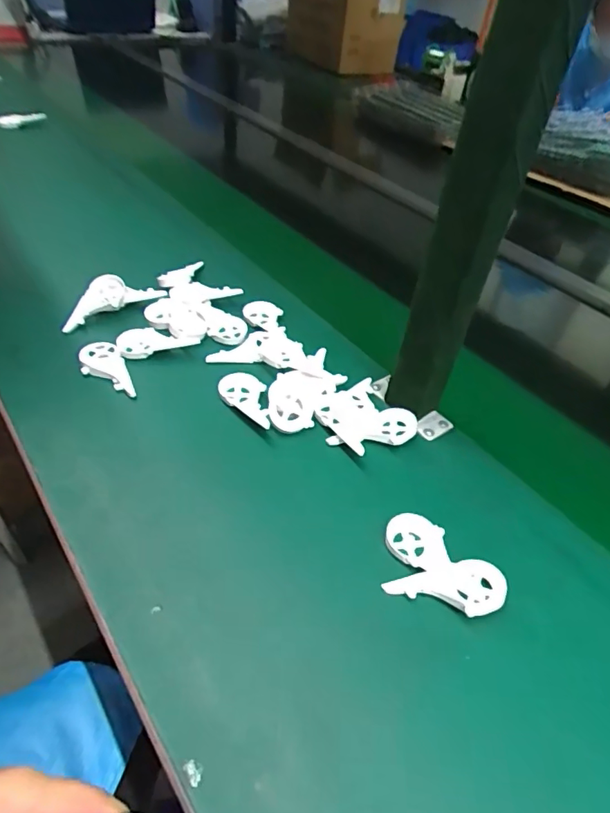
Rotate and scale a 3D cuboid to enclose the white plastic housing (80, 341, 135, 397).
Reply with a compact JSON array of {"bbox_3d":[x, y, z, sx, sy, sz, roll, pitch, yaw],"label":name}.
[{"bbox_3d":[-0.224,-0.040,0.562,0.045,0.019,0.081,-17,50,-18],"label":"white plastic housing"}]

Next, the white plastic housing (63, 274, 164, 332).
[{"bbox_3d":[-0.252,-0.137,0.640,0.128,0.038,0.048,-28,54,-27],"label":"white plastic housing"}]

